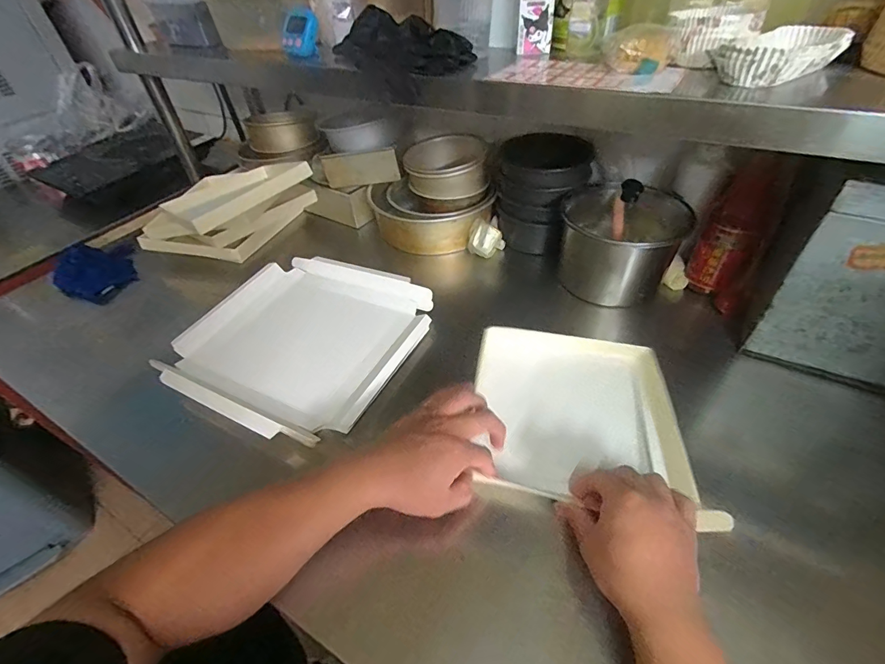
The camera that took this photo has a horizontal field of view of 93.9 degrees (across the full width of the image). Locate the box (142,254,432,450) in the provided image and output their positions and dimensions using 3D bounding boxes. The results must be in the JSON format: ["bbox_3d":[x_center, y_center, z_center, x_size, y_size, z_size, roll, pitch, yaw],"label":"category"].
[{"bbox_3d":[-0.209,0.001,0.625,0.319,0.033,0.317,19,50,21],"label":"box"}]

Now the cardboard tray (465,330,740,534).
[{"bbox_3d":[0.163,0.097,0.508,0.241,0.041,0.238,4,46,9],"label":"cardboard tray"}]

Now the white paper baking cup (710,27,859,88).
[{"bbox_3d":[0.345,-0.288,0.427,0.148,0.031,0.089,-36,53,-27],"label":"white paper baking cup"}]

